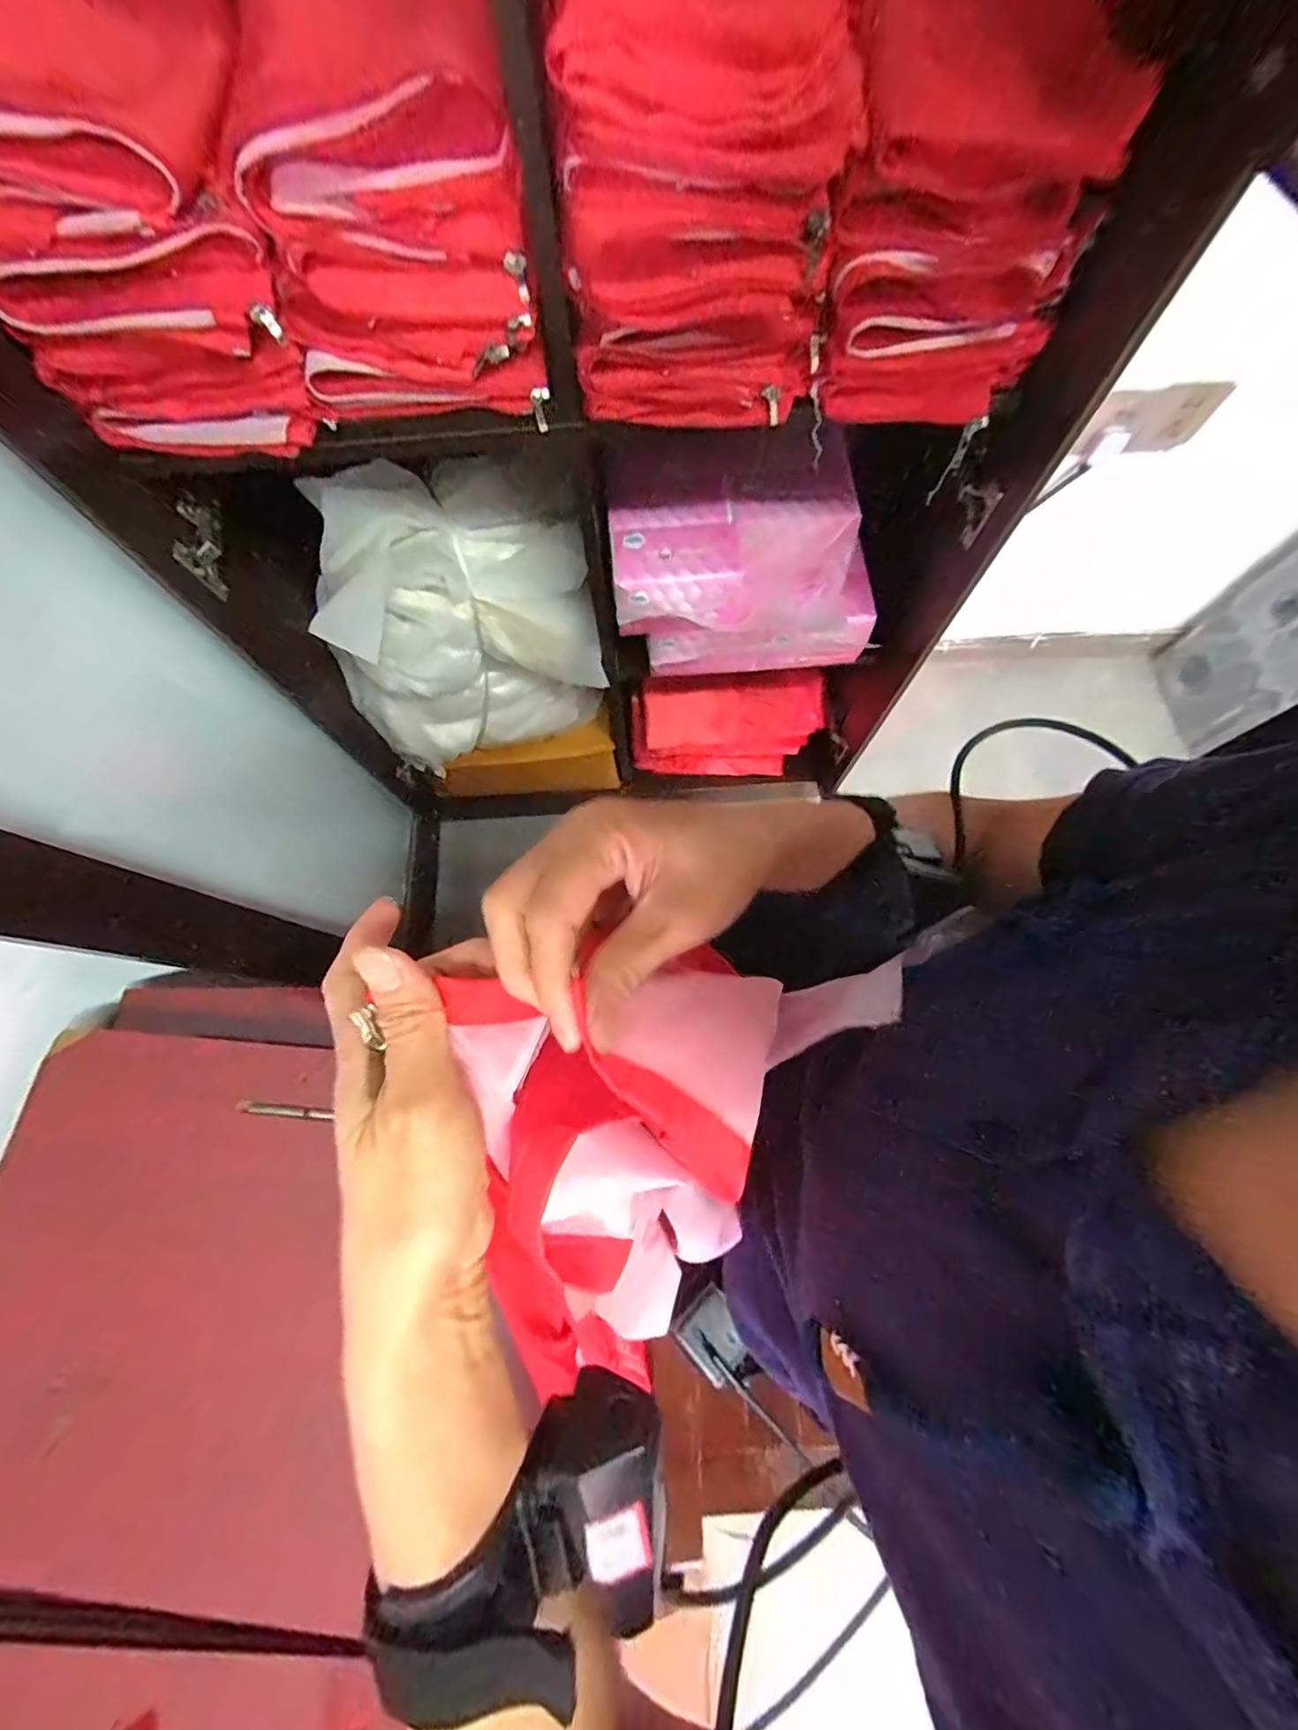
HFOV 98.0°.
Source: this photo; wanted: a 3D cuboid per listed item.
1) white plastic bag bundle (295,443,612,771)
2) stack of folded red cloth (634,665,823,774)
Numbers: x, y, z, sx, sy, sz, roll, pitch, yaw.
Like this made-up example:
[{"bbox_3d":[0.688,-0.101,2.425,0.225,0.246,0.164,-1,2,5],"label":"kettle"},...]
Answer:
[{"bbox_3d":[-0.252,-0.286,0.783,0.351,0.423,0.145,-15,72,-3],"label":"white plastic bag bundle"},{"bbox_3d":[0.151,-0.266,1.066,0.354,0.198,0.113,-5,71,0],"label":"stack of folded red cloth"}]

